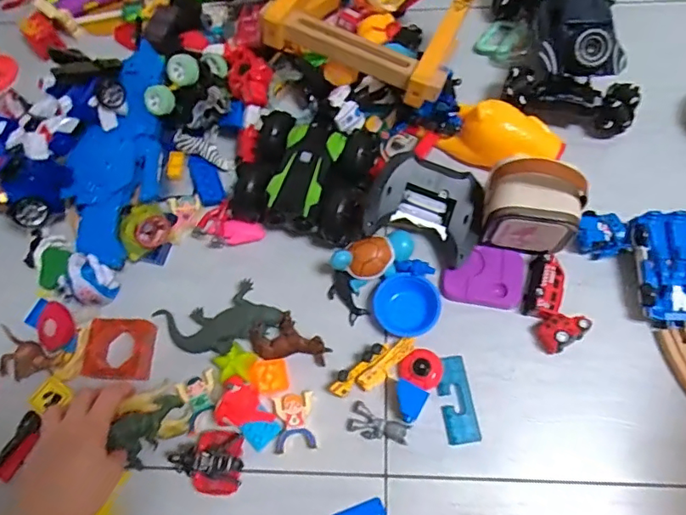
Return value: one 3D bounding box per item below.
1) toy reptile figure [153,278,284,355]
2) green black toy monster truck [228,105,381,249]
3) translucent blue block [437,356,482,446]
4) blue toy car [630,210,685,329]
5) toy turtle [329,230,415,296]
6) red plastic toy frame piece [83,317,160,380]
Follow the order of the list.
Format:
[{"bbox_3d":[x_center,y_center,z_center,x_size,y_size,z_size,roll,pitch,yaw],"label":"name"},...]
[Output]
[{"bbox_3d":[-0.131,0.066,0.533,0.127,0.024,0.073,-18,68,-5],"label":"toy reptile figure"},{"bbox_3d":[-0.040,-0.091,0.573,0.146,0.059,0.137,10,69,7],"label":"green black toy monster truck"},{"bbox_3d":[0.113,0.141,0.500,0.032,0.010,0.082,-9,68,-1],"label":"translucent blue block"},{"bbox_3d":[0.329,0.013,0.515,0.064,0.042,0.113,-1,68,2],"label":"blue toy car"},{"bbox_3d":[0.034,-0.001,0.540,0.091,0.051,0.045,-23,69,-7],"label":"toy turtle"},{"bbox_3d":[-0.234,0.095,0.531,0.064,0.017,0.062,4,68,4],"label":"red plastic toy frame piece"}]

